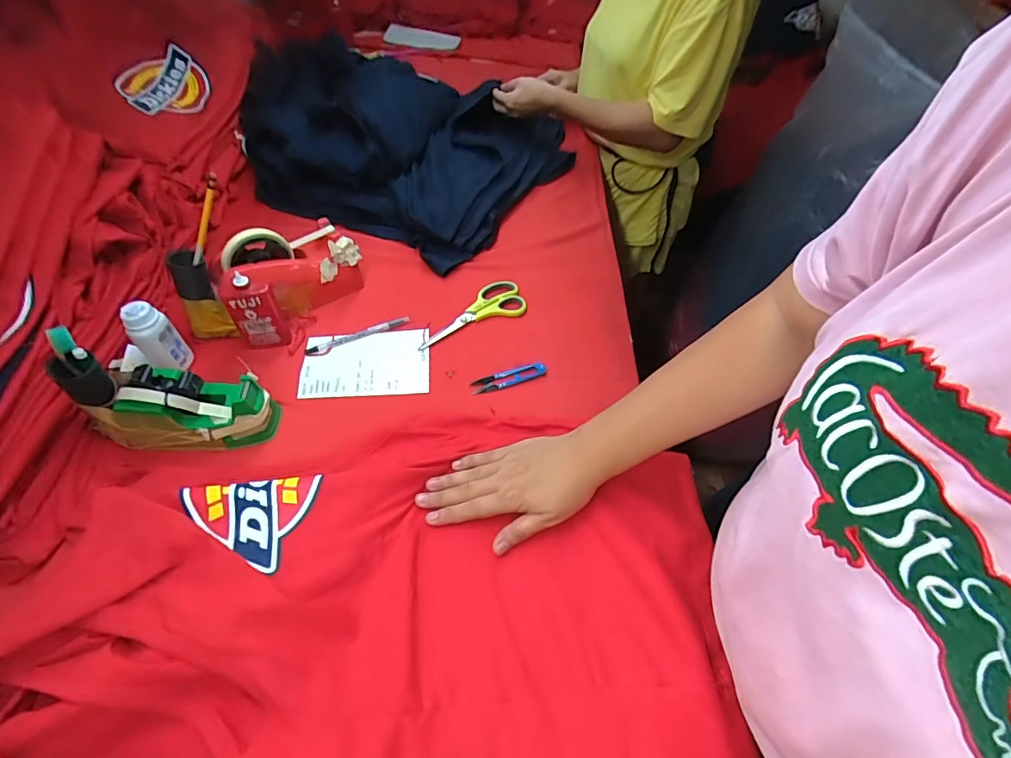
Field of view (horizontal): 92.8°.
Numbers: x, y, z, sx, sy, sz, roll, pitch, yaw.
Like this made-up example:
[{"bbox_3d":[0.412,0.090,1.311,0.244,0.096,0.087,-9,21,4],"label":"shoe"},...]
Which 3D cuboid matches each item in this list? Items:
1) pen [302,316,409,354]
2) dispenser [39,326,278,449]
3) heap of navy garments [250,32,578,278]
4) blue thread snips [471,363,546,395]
[{"bbox_3d":[-0.205,-0.063,0.673,0.146,0.011,0.012,-21,54,-20],"label":"pen"},{"bbox_3d":[-0.359,0.010,0.521,0.180,0.137,0.068,-1,49,-4],"label":"dispenser"},{"bbox_3d":[-0.178,-0.454,0.881,0.479,0.191,0.442,26,53,18],"label":"heap of navy garments"},{"bbox_3d":[0.005,-0.003,0.645,0.103,0.006,0.023,-15,52,-15],"label":"blue thread snips"}]

